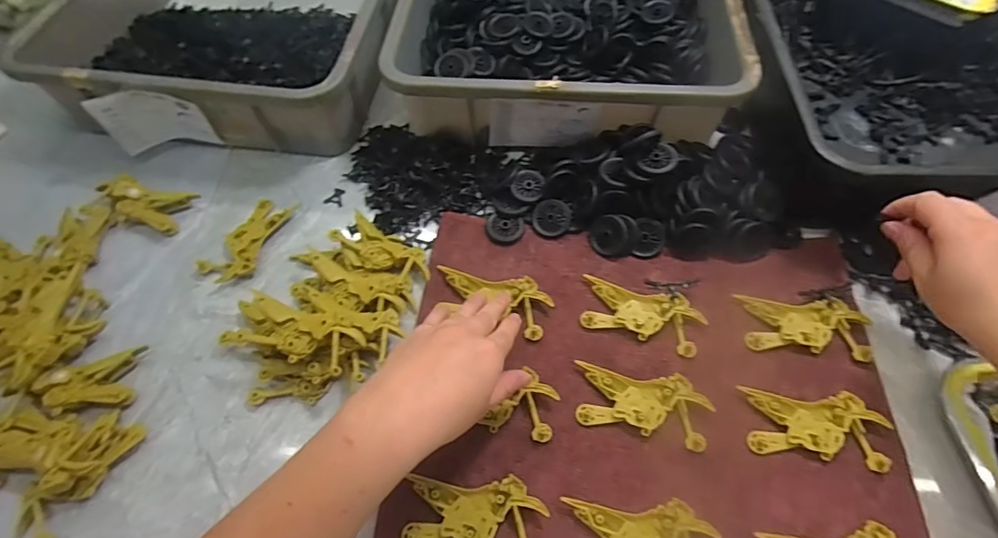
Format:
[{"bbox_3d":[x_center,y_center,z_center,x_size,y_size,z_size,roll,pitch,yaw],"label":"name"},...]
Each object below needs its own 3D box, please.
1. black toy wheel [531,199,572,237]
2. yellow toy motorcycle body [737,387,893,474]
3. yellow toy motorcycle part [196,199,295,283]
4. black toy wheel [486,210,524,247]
[{"bbox_3d":[0.052,-0.050,0.472,0.036,0.010,0.036,-1,61,2],"label":"black toy wheel"},{"bbox_3d":[0.244,0.120,0.371,0.101,0.007,0.051,7,61,6],"label":"yellow toy motorcycle body"},{"bbox_3d":[-0.243,-0.029,0.473,0.046,0.018,0.101,27,65,16],"label":"yellow toy motorcycle part"},{"bbox_3d":[0.007,-0.041,0.472,0.037,0.007,0.037,-1,61,2],"label":"black toy wheel"}]

